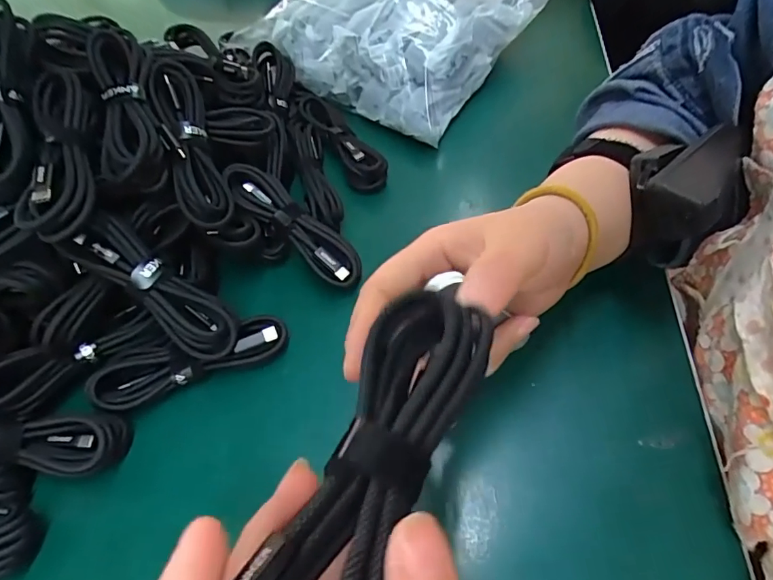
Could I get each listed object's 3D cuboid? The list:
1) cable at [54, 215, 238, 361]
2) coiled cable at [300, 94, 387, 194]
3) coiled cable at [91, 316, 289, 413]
[{"bbox_3d":[-0.130,-0.001,0.273,0.100,0.018,0.034,42,59,-11],"label":"cable"},{"bbox_3d":[-0.039,-0.127,0.399,0.034,0.022,0.120,-25,56,-14],"label":"coiled cable"},{"bbox_3d":[-0.117,0.041,0.289,0.112,0.024,0.035,-17,54,-8],"label":"coiled cable"}]

